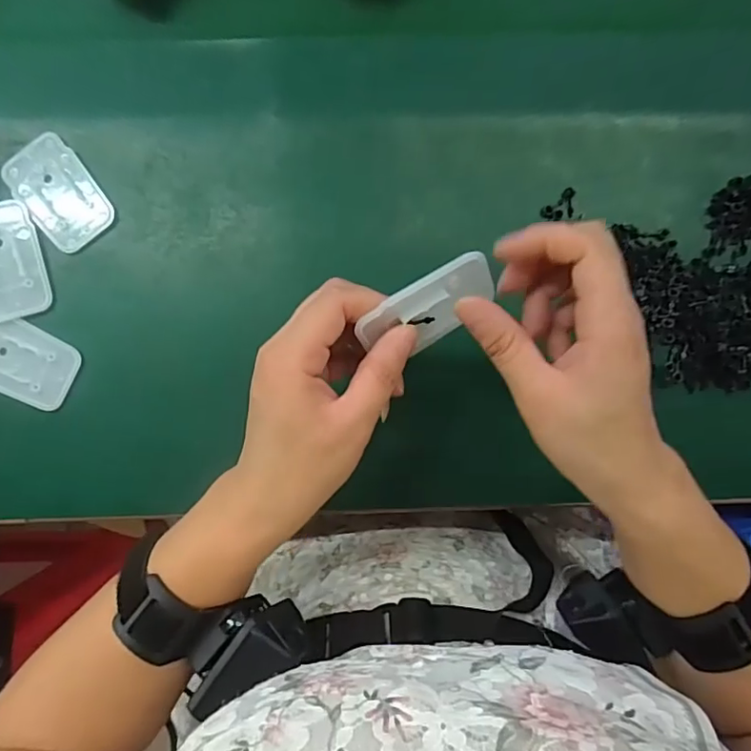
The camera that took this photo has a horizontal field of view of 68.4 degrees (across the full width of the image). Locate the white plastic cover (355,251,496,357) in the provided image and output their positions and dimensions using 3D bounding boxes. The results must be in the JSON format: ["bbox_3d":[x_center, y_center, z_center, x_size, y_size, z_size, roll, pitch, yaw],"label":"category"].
[{"bbox_3d":[0.026,-0.031,0.266,0.067,0.007,0.036,-30,129,1],"label":"white plastic cover"}]

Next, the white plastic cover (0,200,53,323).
[{"bbox_3d":[-0.229,-0.070,0.339,0.044,0.012,0.071,-15,88,-1],"label":"white plastic cover"}]

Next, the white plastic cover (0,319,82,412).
[{"bbox_3d":[-0.221,-0.010,0.342,0.067,0.009,0.044,26,88,0],"label":"white plastic cover"}]

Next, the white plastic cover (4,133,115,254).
[{"bbox_3d":[-0.196,-0.112,0.342,0.044,0.006,0.065,-39,89,-2],"label":"white plastic cover"}]

